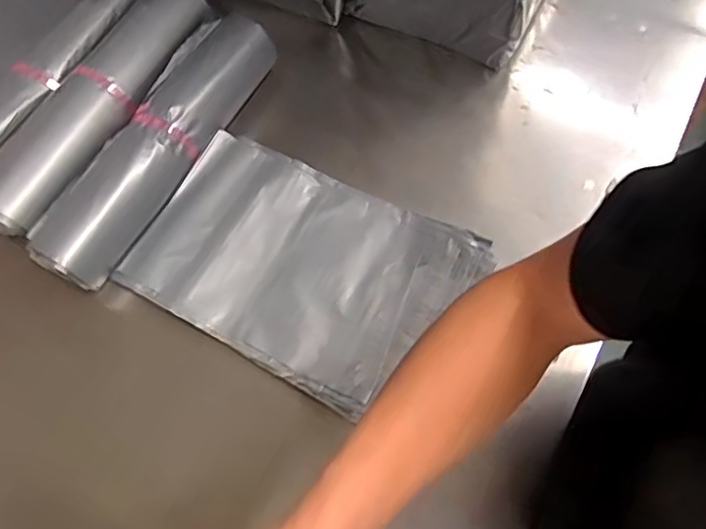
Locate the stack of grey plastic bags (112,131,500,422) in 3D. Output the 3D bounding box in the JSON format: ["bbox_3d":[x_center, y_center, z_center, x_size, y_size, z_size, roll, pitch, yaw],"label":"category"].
[{"bbox_3d":[-0.069,-0.004,0.710,0.375,0.024,0.246,27,69,14],"label":"stack of grey plastic bags"}]

